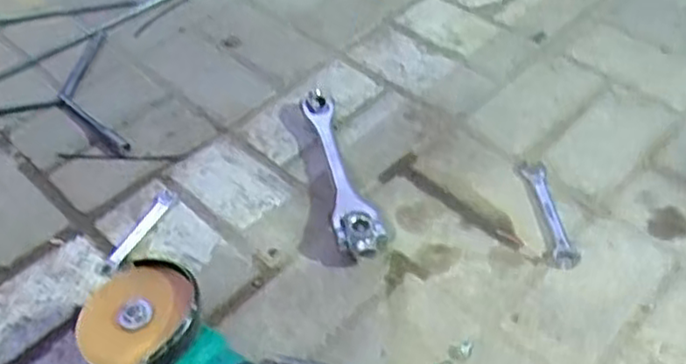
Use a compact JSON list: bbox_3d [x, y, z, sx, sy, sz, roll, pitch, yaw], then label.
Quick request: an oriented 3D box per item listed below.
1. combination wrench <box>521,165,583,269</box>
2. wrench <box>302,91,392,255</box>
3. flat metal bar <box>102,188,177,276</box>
[{"bbox_3d":[0.227,0.034,0.757,0.025,0.012,0.136,-6,49,-5],"label":"combination wrench"},{"bbox_3d":[-0.001,-0.019,0.785,0.051,0.040,0.246,-9,50,-8],"label":"wrench"},{"bbox_3d":[-0.222,0.053,0.752,0.018,0.007,0.116,22,53,18],"label":"flat metal bar"}]

